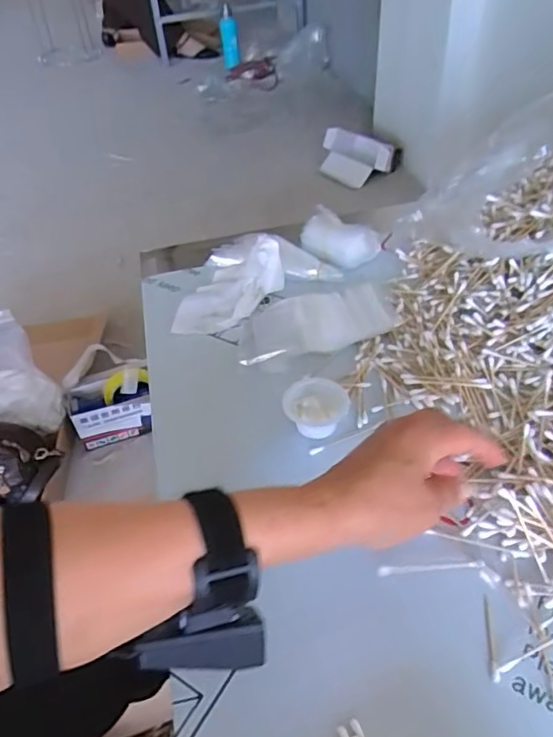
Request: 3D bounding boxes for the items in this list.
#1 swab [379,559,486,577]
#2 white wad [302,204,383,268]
[{"bbox_3d":[0.106,0.135,0.381,0.072,0.004,0.006,-6,44,-1],"label":"swab"},{"bbox_3d":[0.072,-0.149,0.651,0.089,0.041,0.045,21,50,25],"label":"white wad"}]

